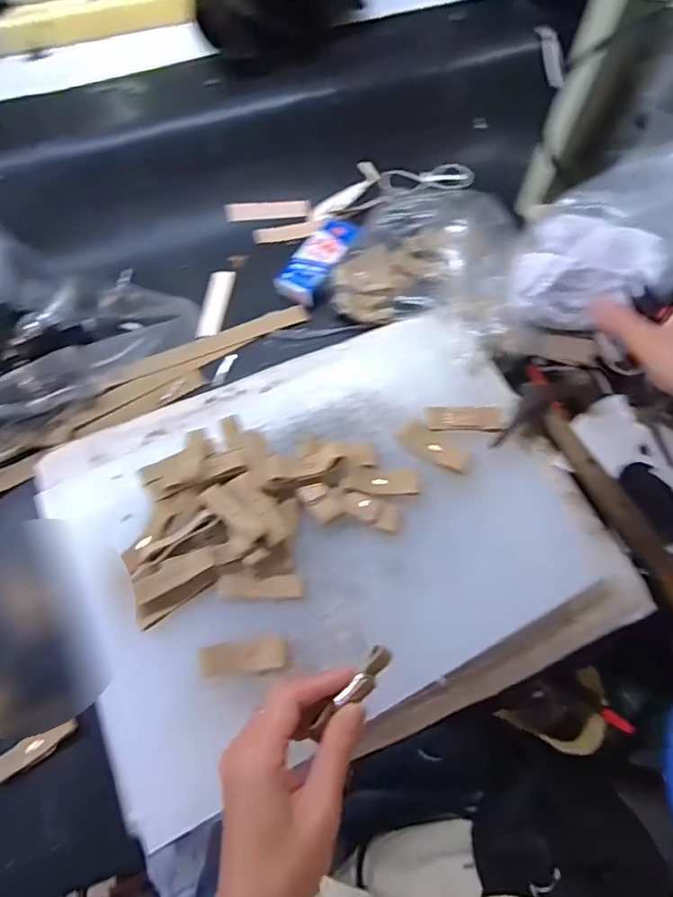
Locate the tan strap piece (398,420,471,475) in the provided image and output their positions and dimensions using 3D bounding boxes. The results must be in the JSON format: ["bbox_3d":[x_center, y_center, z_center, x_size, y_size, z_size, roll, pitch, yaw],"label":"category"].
[{"bbox_3d":[0.077,-0.001,0.407,0.058,0.004,0.023,38,72,15],"label":"tan strap piece"}]

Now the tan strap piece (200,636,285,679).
[{"bbox_3d":[-0.062,0.142,0.345,0.056,0.006,0.022,-6,85,-9],"label":"tan strap piece"}]

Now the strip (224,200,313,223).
[{"bbox_3d":[-0.078,-0.273,0.585,0.095,0.004,0.019,-5,94,-4],"label":"strip"}]

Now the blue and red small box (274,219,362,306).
[{"bbox_3d":[-0.018,-0.202,0.538,0.051,0.019,0.109,28,69,12],"label":"blue and red small box"}]

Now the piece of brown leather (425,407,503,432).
[{"bbox_3d":[0.106,-0.024,0.417,0.062,0.004,0.023,-1,66,0],"label":"piece of brown leather"}]

